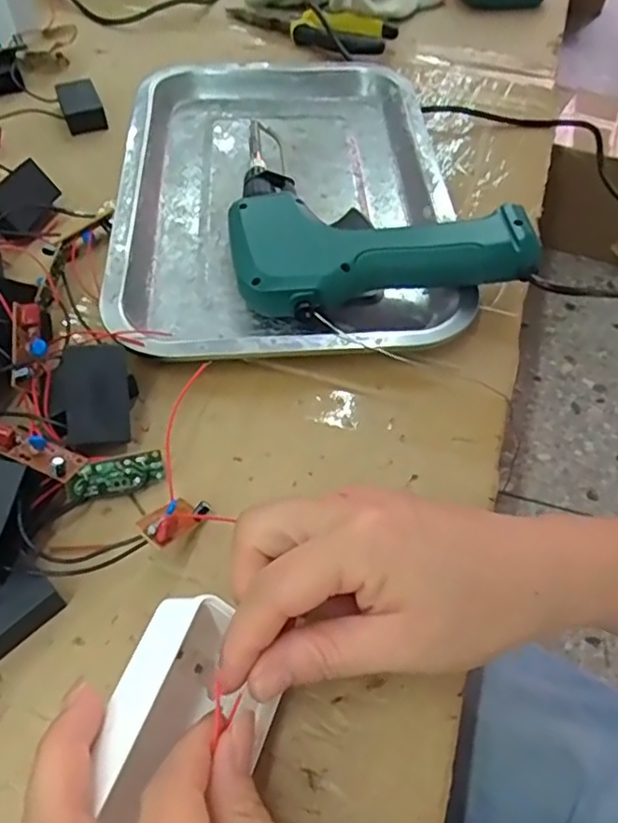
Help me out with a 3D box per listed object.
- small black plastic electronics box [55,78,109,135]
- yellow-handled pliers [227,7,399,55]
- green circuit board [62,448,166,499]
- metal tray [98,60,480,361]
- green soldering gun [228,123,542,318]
[{"bbox_3d":[-0.173,-0.232,0.489,0.028,0.016,0.052,-18,56,-13],"label":"small black plastic electronics box"},{"bbox_3d":[-0.001,-0.348,0.571,0.153,0.022,0.058,27,58,18],"label":"yellow-handled pliers"},{"bbox_3d":[-0.090,0.030,0.301,0.044,0.018,0.004,-11,11,-18],"label":"green circuit board"},{"bbox_3d":[-0.018,-0.152,0.430,0.207,0.023,0.308,-3,54,-2],"label":"metal tray"},{"bbox_3d":[0.031,-0.126,0.396,0.163,0.046,0.165,-7,54,-5],"label":"green soldering gun"}]

